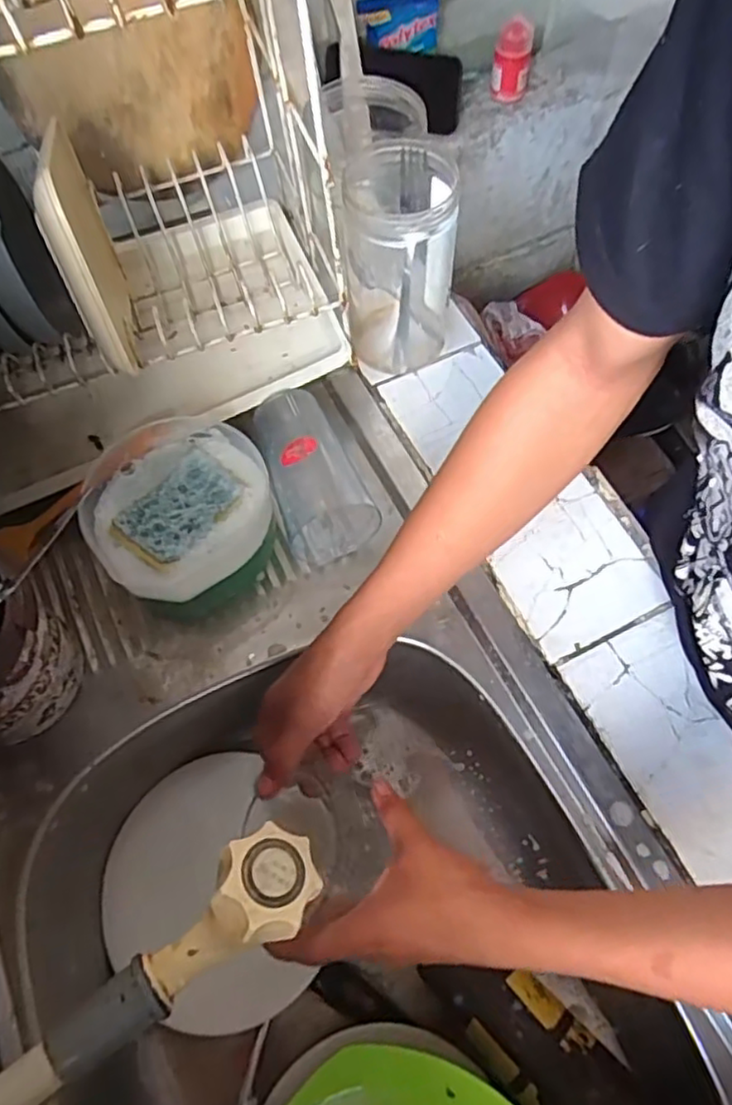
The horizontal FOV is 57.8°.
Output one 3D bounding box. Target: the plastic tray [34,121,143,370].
[{"bbox_3d":[-0.225,-0.244,0.535,0.024,0.144,0.232,-18,41,-6],"label":"plastic tray"}]

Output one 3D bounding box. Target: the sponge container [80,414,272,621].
[{"bbox_3d":[-0.147,-0.031,0.540,0.140,0.067,0.146,-1,64,2],"label":"sponge container"}]

